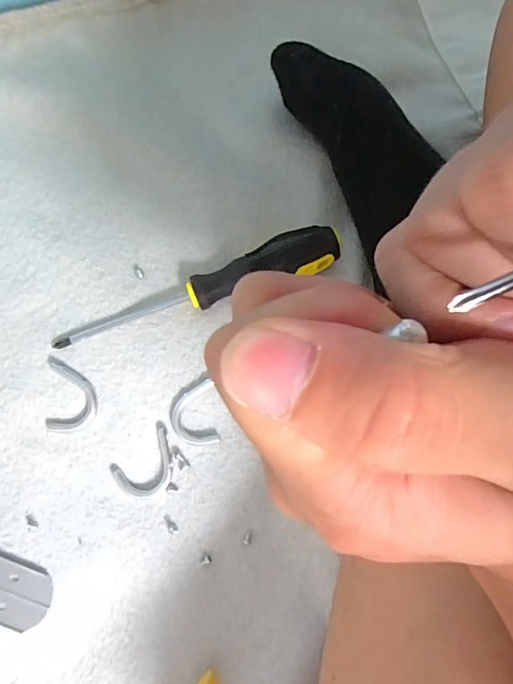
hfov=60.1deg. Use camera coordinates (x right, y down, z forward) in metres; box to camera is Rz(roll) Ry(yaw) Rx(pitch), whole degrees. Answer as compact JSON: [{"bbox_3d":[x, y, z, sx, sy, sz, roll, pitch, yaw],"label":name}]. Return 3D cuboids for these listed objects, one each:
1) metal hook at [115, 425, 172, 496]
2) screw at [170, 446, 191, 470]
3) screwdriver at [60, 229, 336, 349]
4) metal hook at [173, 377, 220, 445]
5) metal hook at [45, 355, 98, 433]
[{"bbox_3d":[-0.069,0.082,0.289,0.044,0.004,0.029,-43,81,-8],"label":"metal hook"},{"bbox_3d":[-0.051,0.076,0.290,0.007,0.004,0.017,-36,80,-7],"label":"screw"},{"bbox_3d":[-0.040,-0.038,0.297,0.198,0.024,0.031,-17,78,-3],"label":"screwdriver"},{"bbox_3d":[-0.041,0.047,0.295,0.030,0.004,0.042,-4,78,0],"label":"metal hook"},{"bbox_3d":[-0.123,0.035,0.294,0.033,0.008,0.049,-1,78,1],"label":"metal hook"}]

